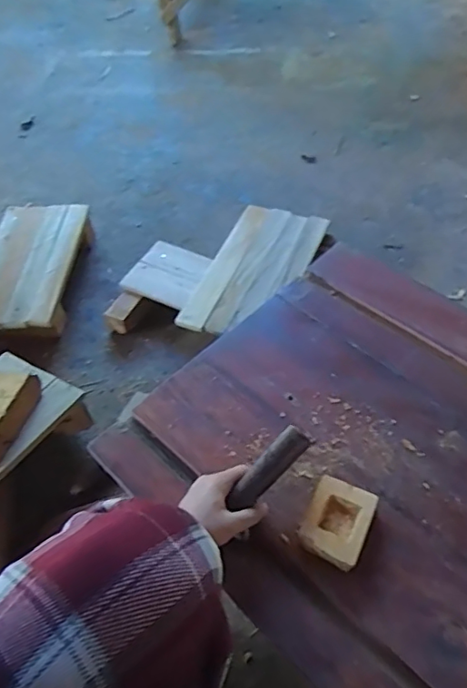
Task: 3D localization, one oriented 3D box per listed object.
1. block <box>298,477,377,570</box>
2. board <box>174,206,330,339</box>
[{"bbox_3d":[0.112,0.196,0.609,0.065,0.032,0.084,20,56,18],"label":"block"},{"bbox_3d":[0.042,-0.136,1.027,0.168,0.028,0.310,18,55,16],"label":"board"}]

